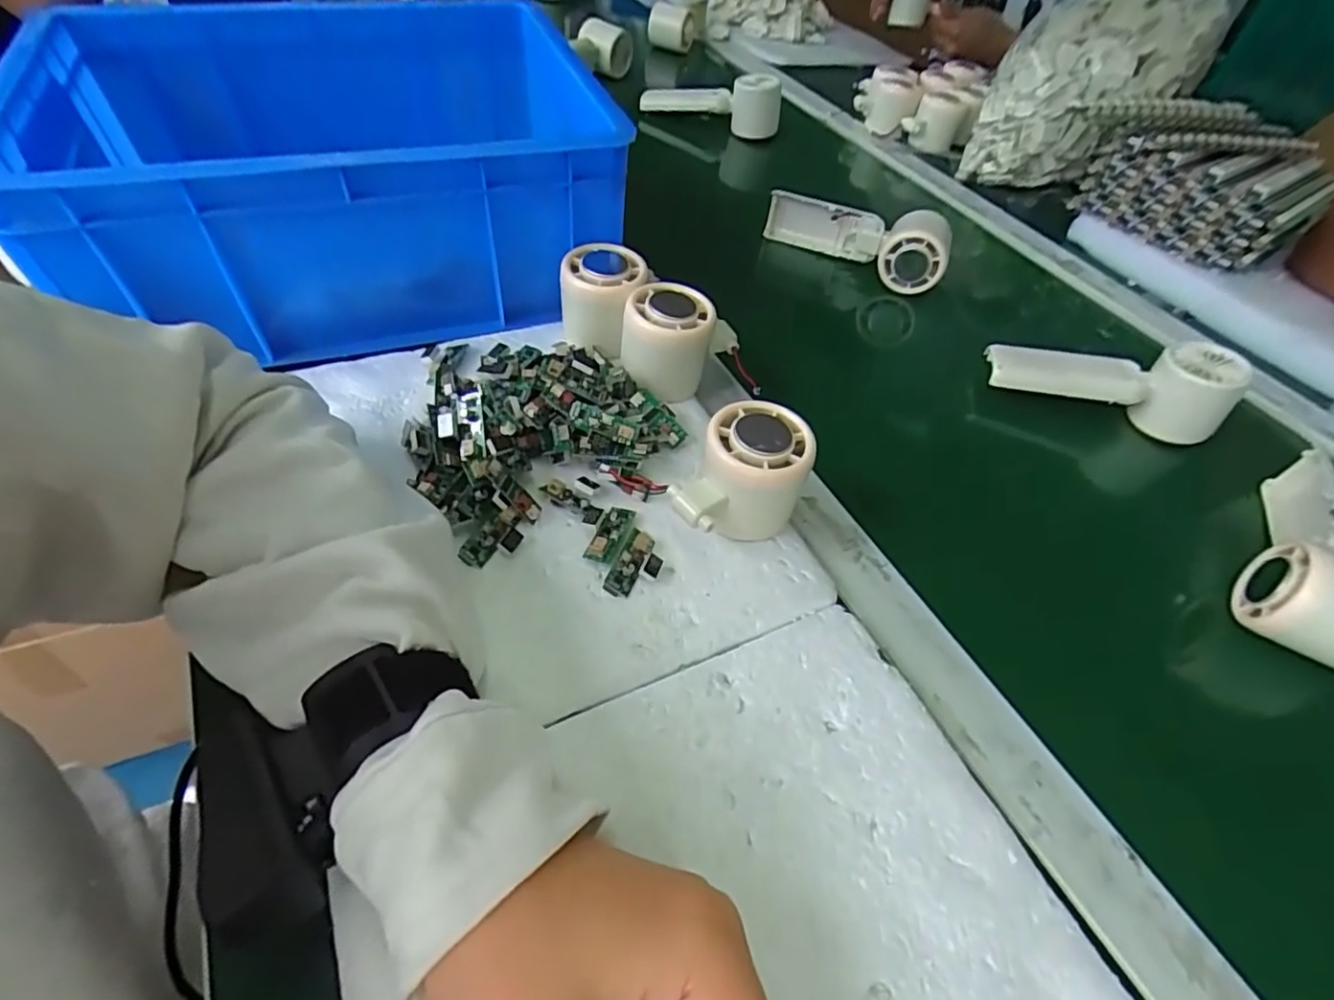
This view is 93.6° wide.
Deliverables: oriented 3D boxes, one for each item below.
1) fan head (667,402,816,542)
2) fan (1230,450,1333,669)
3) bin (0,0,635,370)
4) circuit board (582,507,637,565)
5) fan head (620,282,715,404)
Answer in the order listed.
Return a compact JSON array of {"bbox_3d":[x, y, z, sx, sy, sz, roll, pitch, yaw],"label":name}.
[{"bbox_3d":[0.040,-0.008,0.327,0.057,0.059,0.065,20,50,11],"label":"fan head"},{"bbox_3d":[0.388,0.033,0.365,0.065,0.057,0.153,37,55,23],"label":"fan"},{"bbox_3d":[-0.223,-0.238,0.449,0.323,0.132,0.272,-12,52,-16],"label":"bin"},{"bbox_3d":[-0.029,0.017,0.328,0.015,0.007,0.037,17,50,8],"label":"circuit board"},{"bbox_3d":[0.000,-0.097,0.398,0.055,0.057,0.055,9,49,1],"label":"fan head"}]

